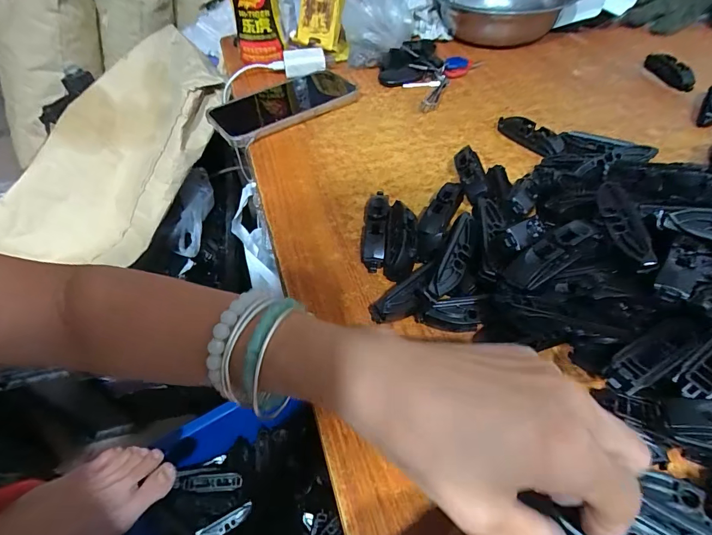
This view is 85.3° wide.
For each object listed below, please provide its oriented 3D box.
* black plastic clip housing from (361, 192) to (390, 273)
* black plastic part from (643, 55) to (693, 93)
[{"bbox_3d":[0.016,-0.032,0.312,0.020,0.018,0.079,3,49,6],"label":"black plastic clip housing"},{"bbox_3d":[0.372,-0.235,0.461,0.017,0.023,0.072,-5,49,-1],"label":"black plastic part"}]

